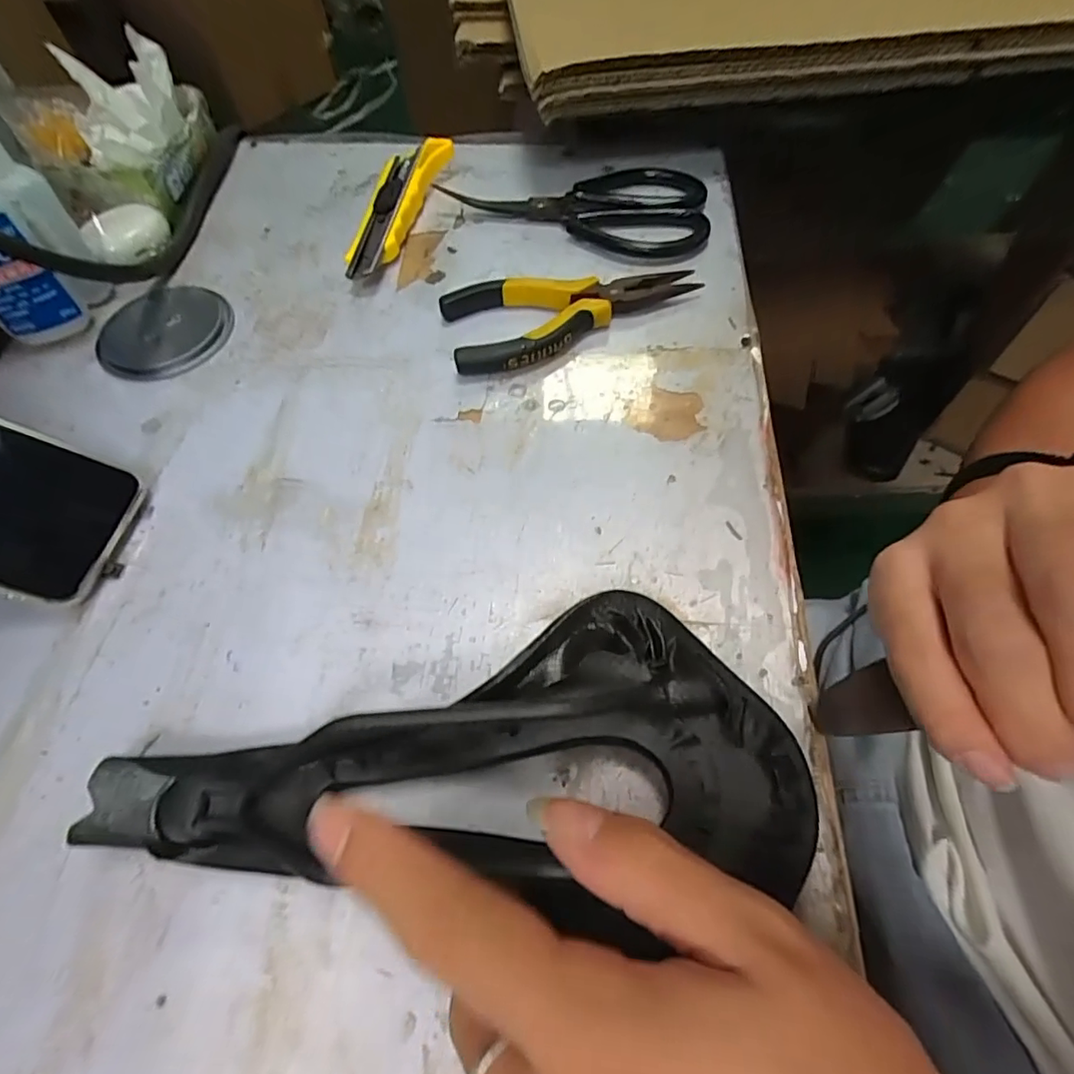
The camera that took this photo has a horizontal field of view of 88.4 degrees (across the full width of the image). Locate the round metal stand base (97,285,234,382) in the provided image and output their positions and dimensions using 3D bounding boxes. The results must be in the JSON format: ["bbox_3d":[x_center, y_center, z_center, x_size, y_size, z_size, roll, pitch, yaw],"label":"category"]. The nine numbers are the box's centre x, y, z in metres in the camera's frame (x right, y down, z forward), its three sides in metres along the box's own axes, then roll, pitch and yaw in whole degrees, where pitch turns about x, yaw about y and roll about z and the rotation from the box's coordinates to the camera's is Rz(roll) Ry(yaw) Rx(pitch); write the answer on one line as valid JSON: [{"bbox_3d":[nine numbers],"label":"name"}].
[{"bbox_3d":[-0.234,-0.130,0.346,0.079,0.009,0.082,-26,63,-12],"label":"round metal stand base"}]

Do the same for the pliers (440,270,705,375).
[{"bbox_3d":[0.018,-0.144,0.339,0.155,0.017,0.066,-24,62,-10],"label":"pliers"}]

